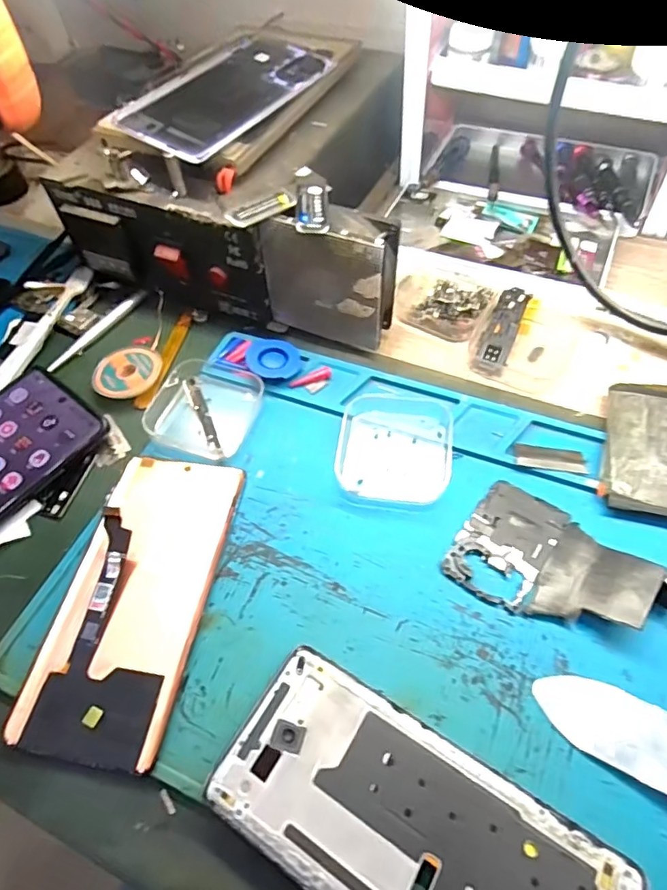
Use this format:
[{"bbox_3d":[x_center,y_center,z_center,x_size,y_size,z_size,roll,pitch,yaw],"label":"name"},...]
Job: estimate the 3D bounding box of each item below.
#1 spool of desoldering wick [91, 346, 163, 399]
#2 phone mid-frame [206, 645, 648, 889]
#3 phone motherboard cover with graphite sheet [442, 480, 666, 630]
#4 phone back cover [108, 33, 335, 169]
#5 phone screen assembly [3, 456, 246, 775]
[{"bbox_3d":[-0.136,-0.048,0.352,0.041,0.009,0.044,-2,56,3],"label":"spool of desoldering wick"},{"bbox_3d":[0.031,0.152,0.207,0.155,0.011,0.073,27,61,20],"label":"phone mid-frame"},{"bbox_3d":[0.108,0.057,0.264,0.088,0.014,0.065,29,62,21],"label":"phone motherboard cover with graphite sheet"},{"bbox_3d":[-0.066,-0.233,0.352,0.071,0.006,0.157,27,61,11],"label":"phone back cover"},{"bbox_3d":[-0.099,0.071,0.268,0.070,0.014,0.152,8,56,6],"label":"phone screen assembly"}]

